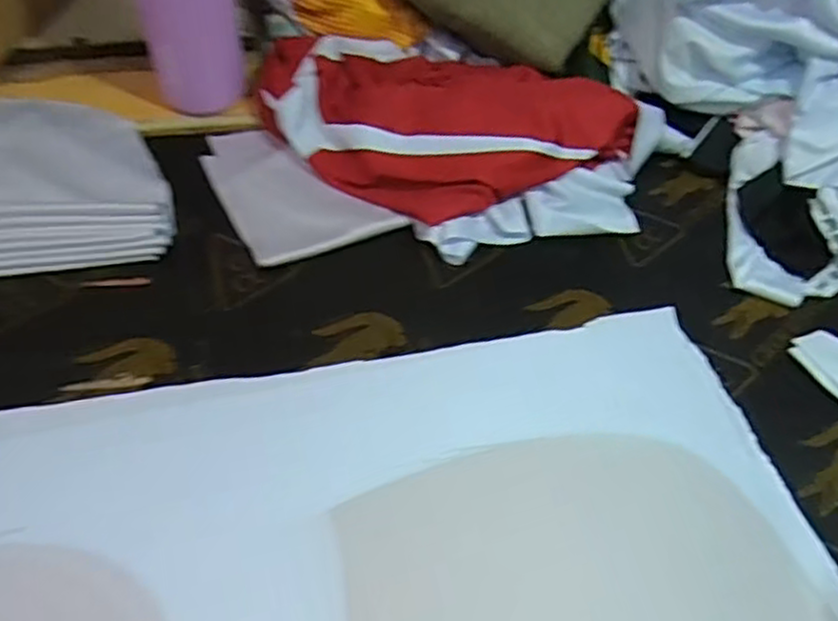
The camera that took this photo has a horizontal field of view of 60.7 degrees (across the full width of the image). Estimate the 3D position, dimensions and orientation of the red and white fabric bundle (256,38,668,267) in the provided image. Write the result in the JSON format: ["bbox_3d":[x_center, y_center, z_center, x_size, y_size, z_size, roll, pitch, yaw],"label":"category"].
[{"bbox_3d":[0.033,-0.173,0.728,0.397,0.067,0.227,15,57,5],"label":"red and white fabric bundle"}]

